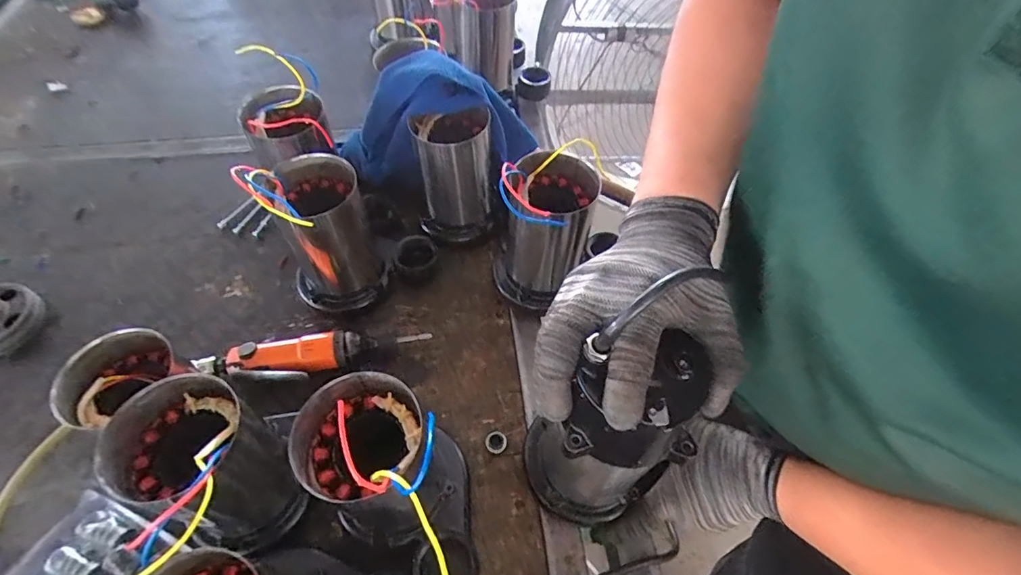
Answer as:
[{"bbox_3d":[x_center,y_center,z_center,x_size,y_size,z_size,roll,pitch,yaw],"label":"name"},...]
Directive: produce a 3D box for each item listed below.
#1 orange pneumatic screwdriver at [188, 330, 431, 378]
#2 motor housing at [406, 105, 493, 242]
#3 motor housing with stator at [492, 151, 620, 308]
[{"bbox_3d":[-0.219,0.078,0.550,0.242,0.033,0.045,-8,55,-6],"label":"orange pneumatic screwdriver"},{"bbox_3d":[-0.071,-0.141,0.610,0.084,0.145,0.086,-8,55,-6],"label":"motor housing"},{"bbox_3d":[0.049,-0.058,0.558,0.134,0.180,0.110,8,55,5],"label":"motor housing with stator"}]

